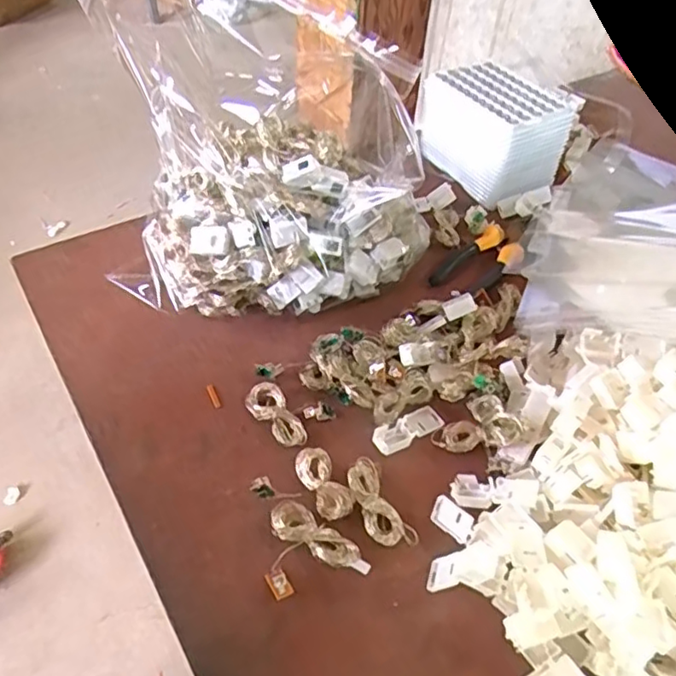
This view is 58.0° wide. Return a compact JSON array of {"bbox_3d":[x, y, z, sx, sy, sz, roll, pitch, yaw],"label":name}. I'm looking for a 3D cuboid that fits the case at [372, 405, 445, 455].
[{"bbox_3d":[0.053,0.066,0.450,0.059,0.009,0.021,-24,53,-25],"label":"case"}]

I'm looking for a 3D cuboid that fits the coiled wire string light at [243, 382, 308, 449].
[{"bbox_3d":[-0.046,0.058,0.451,0.027,0.011,0.060,-22,52,-23],"label":"coiled wire string light"}]

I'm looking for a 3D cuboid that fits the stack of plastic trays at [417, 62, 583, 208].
[{"bbox_3d":[0.165,-0.222,0.655,0.108,0.095,0.130,-16,50,-19],"label":"stack of plastic trays"}]

